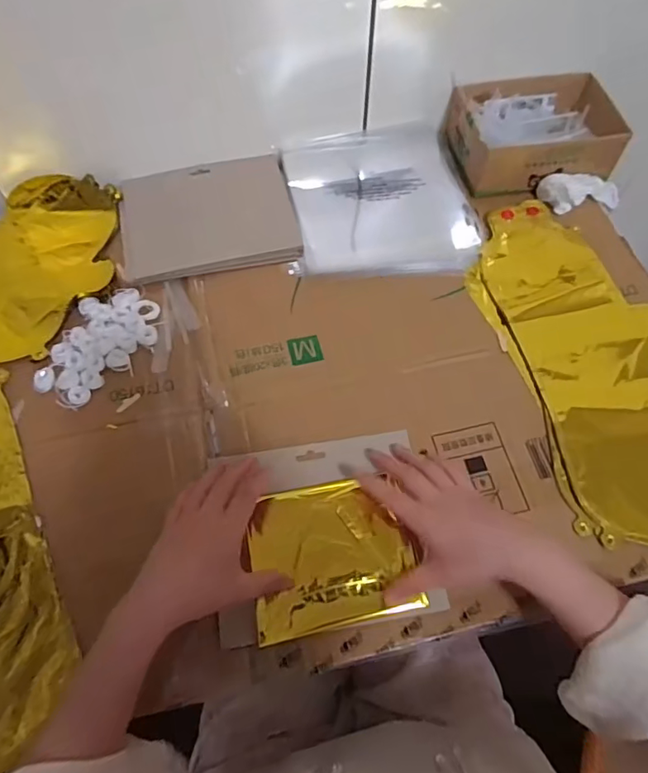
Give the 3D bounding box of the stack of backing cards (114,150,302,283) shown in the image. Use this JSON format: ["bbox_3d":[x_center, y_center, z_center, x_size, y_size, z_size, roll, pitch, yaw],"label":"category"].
[{"bbox_3d":[-0.137,-0.206,0.639,0.199,0.013,0.170,-12,62,-7],"label":"stack of backing cards"}]

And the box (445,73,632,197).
[{"bbox_3d":[0.260,-0.320,0.667,0.189,0.062,0.150,-3,62,-2],"label":"box"}]

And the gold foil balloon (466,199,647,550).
[{"bbox_3d":[0.294,-0.024,0.546,0.210,0.014,0.429,-15,63,-9],"label":"gold foil balloon"}]

